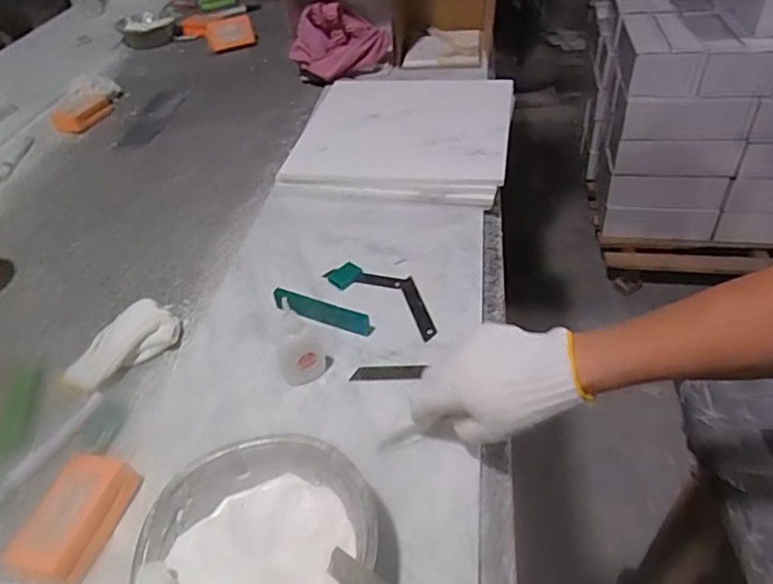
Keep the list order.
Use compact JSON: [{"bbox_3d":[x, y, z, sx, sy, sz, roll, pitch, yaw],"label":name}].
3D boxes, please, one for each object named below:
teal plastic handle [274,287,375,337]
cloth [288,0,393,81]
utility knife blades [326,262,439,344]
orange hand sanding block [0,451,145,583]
[{"bbox_3d":[-0.070,0.021,0.611,0.116,0.016,0.020,14,47,20],"label":"teal plastic handle"},{"bbox_3d":[-0.084,-0.476,1.081,0.180,0.117,0.110,-28,47,-21],"label":"cloth"},{"bbox_3d":[0.003,-0.001,0.637,0.157,0.005,0.063,32,55,33],"label":"utility knife blades"},{"bbox_3d":[-0.248,0.177,0.454,0.059,0.027,0.093,8,45,15],"label":"orange hand sanding block"}]

